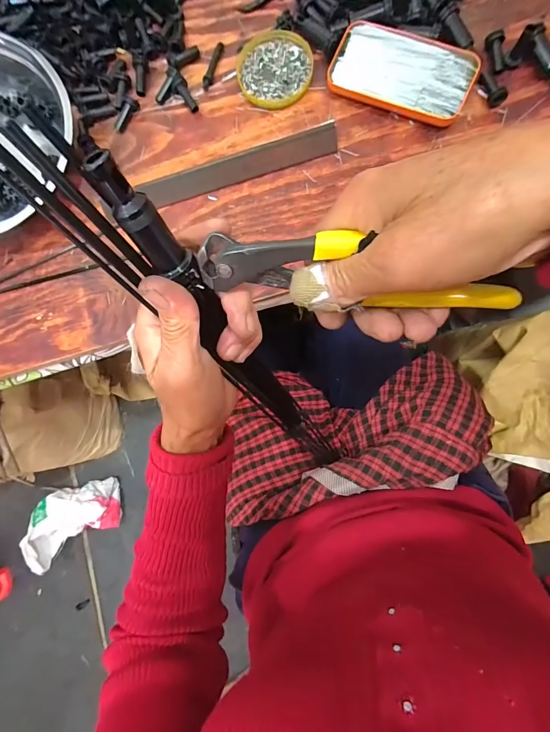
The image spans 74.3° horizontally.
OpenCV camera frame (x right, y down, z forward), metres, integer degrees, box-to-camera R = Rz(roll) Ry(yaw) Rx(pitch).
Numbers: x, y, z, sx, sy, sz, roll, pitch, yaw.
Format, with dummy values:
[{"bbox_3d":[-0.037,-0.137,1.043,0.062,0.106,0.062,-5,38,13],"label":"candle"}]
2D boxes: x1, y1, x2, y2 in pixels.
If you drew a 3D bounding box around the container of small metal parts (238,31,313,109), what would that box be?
[{"bbox_3d":[0.000,-0.336,0.409,0.081,0.008,0.089,-1,84,5],"label":"container of small metal parts"}]

